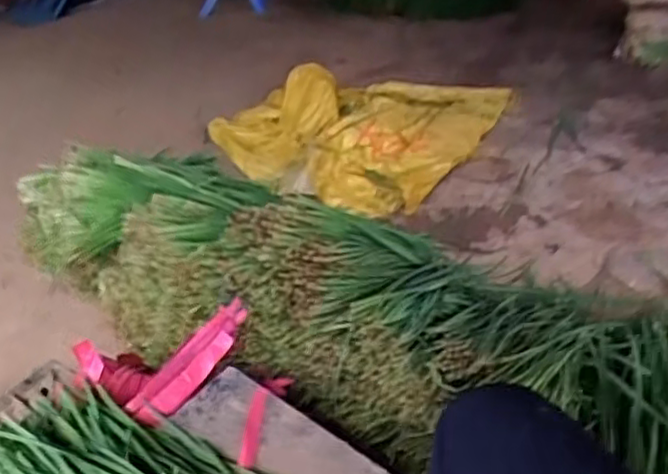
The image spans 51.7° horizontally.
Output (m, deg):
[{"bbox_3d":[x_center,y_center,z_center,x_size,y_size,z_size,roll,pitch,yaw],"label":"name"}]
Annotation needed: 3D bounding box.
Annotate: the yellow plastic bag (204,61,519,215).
[{"bbox_3d":[0.029,-0.333,1.871,0.694,0.171,0.675,15,38,33],"label":"yellow plastic bag"}]

